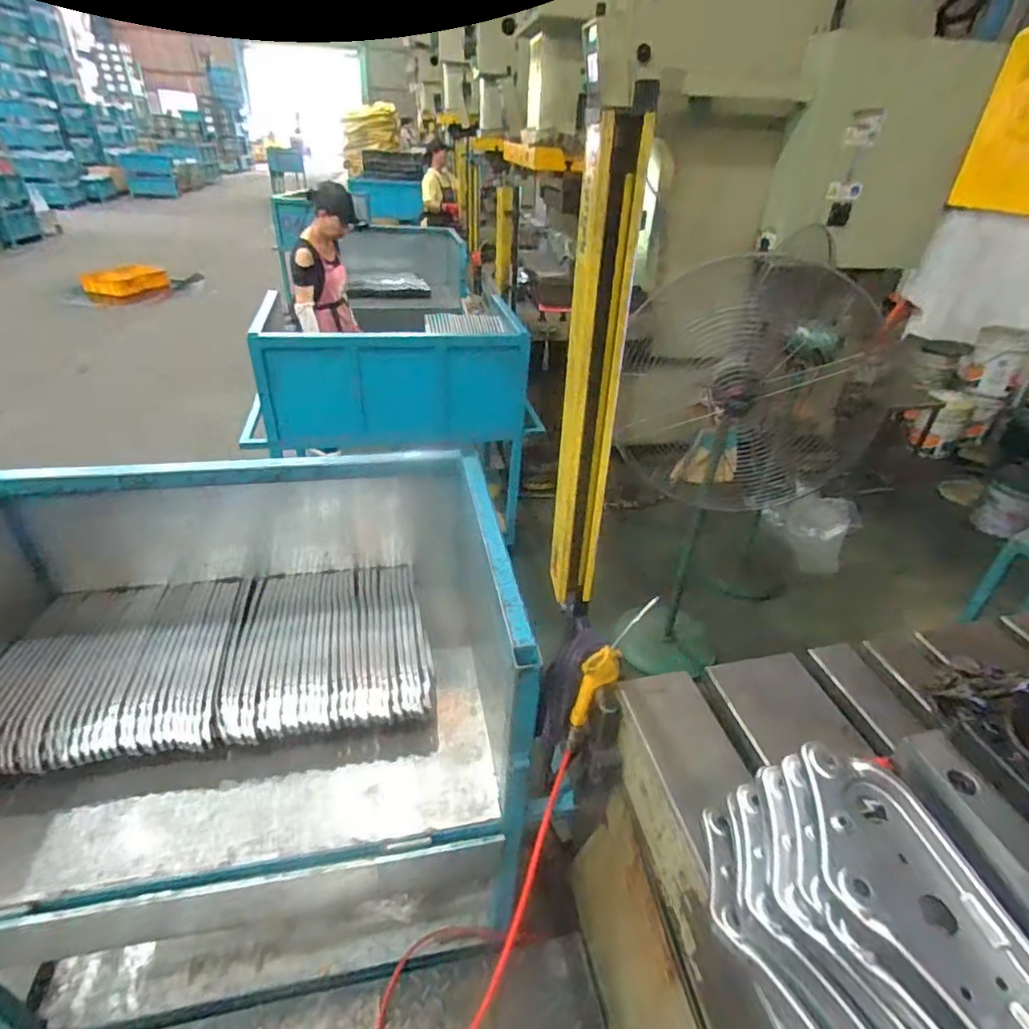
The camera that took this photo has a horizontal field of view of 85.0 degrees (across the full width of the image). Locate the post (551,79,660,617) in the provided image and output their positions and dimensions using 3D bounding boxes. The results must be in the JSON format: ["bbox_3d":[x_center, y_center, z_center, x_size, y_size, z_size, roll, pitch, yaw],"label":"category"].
[{"bbox_3d":[0.086,-0.117,0.647,0.079,0.555,0.042,8,34,5],"label":"post"}]

